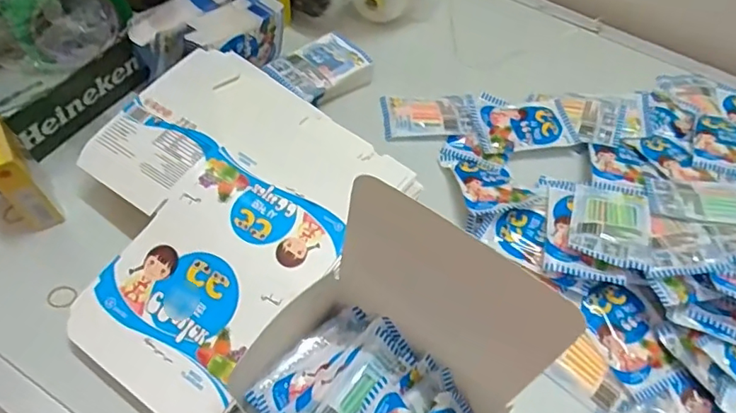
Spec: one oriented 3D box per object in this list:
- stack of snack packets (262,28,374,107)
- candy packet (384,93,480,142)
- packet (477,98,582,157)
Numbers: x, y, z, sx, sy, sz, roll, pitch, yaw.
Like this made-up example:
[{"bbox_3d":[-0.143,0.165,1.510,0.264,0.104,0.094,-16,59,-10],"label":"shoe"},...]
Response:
[{"bbox_3d":[-0.049,-0.147,0.580,0.103,0.018,0.075,-36,65,-26],"label":"stack of snack packets"},{"bbox_3d":[0.064,-0.097,0.574,0.094,0.008,0.065,0,55,-5],"label":"candy packet"},{"bbox_3d":[0.162,-0.087,0.566,0.097,0.009,0.070,-5,56,-8],"label":"packet"}]

